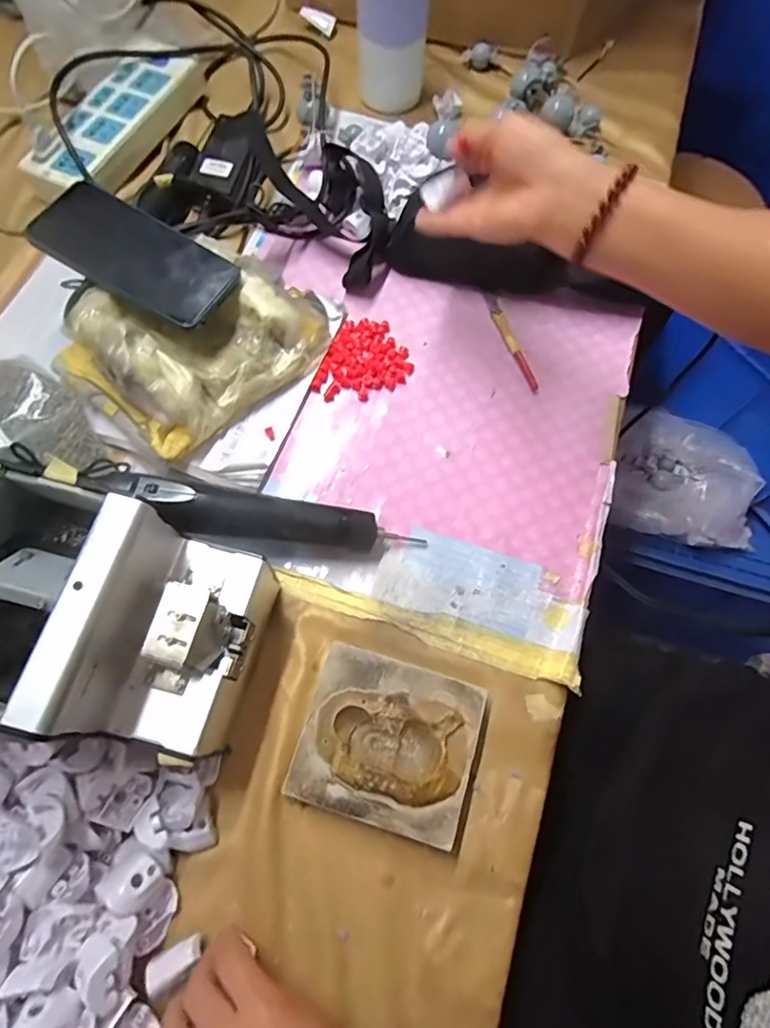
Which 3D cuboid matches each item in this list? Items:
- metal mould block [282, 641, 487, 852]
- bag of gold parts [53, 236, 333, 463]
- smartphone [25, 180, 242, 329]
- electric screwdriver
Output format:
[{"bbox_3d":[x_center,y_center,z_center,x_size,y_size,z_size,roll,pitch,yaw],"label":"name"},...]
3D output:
[{"bbox_3d":[0.003,0.155,0.368,0.113,0.029,0.100,17,69,5],"label":"metal mould block"},{"bbox_3d":[-0.163,-0.158,0.473,0.215,0.068,0.162,-40,75,-16],"label":"bag of gold parts"},{"bbox_3d":[-0.219,-0.225,0.462,0.180,0.011,0.078,31,72,9],"label":"smartphone"},{"bbox_3d":[-0.096,0.003,0.405,0.247,0.030,0.037,11,67,-10],"label":"electric screwdriver"}]

